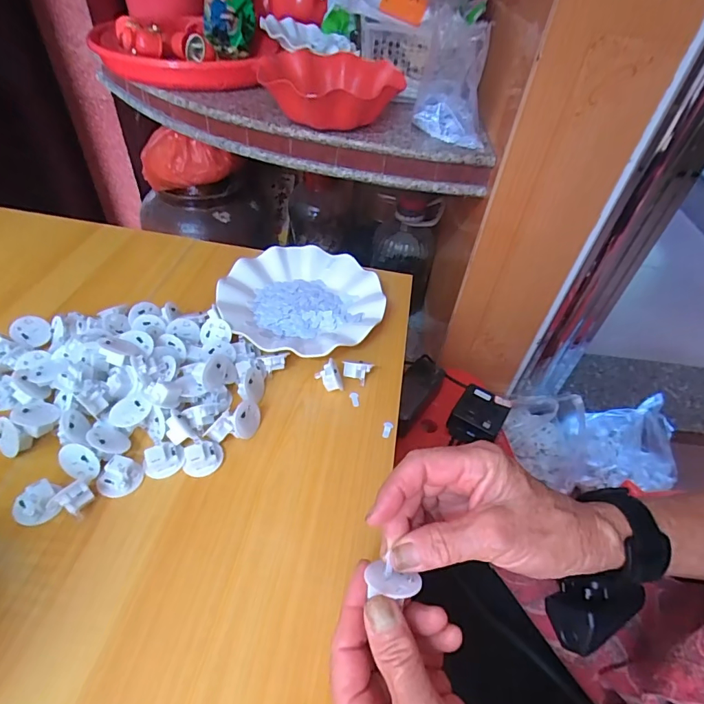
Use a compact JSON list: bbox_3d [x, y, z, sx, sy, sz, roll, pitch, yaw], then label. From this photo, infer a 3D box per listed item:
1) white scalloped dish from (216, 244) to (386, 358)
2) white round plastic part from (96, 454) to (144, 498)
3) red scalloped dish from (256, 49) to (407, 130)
[{"bbox_3d":[-0.057,-0.061,0.510,0.178,0.021,0.181,3,46,-3],"label":"white scalloped dish"},{"bbox_3d":[-0.181,0.096,0.343,0.027,0.016,0.029,3,46,-3],"label":"white round plastic part"},{"bbox_3d":[-0.032,-0.417,0.702,0.214,0.065,0.221,3,46,-3],"label":"red scalloped dish"}]

